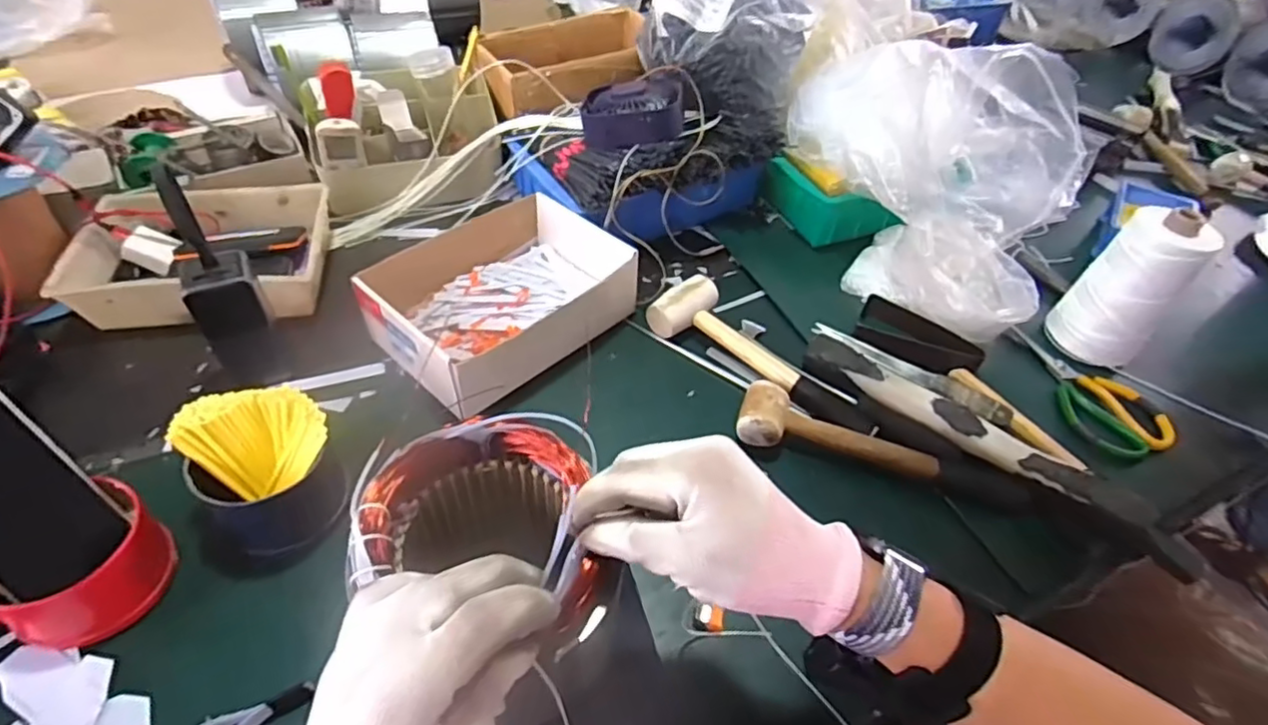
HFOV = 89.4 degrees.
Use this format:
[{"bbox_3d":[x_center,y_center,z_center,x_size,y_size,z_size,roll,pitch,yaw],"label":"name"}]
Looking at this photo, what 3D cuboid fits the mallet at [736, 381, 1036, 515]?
[{"bbox_3d":[0.230,0.079,0.595,0.265,0.037,0.060,15,48,8],"label":"mallet"}]

